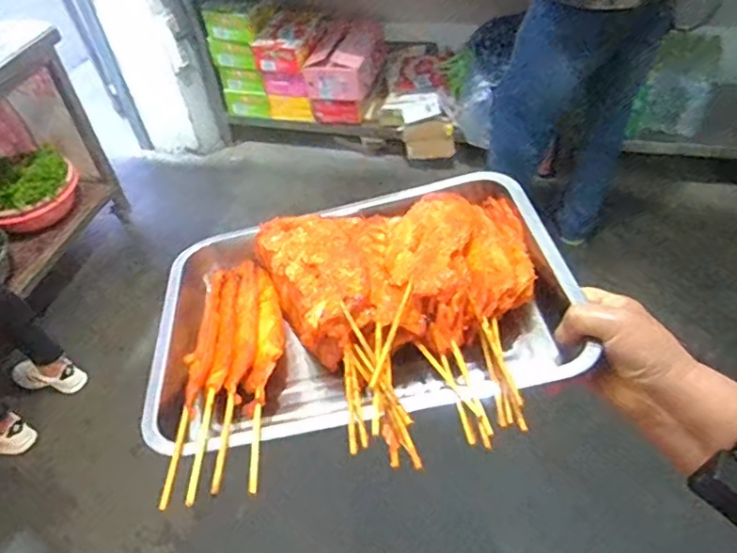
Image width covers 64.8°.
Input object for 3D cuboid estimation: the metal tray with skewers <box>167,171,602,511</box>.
[{"bbox_3d":[0.000,0.033,0.492,0.324,0.084,0.292,-9,40,-6],"label":"metal tray with skewers"}]

